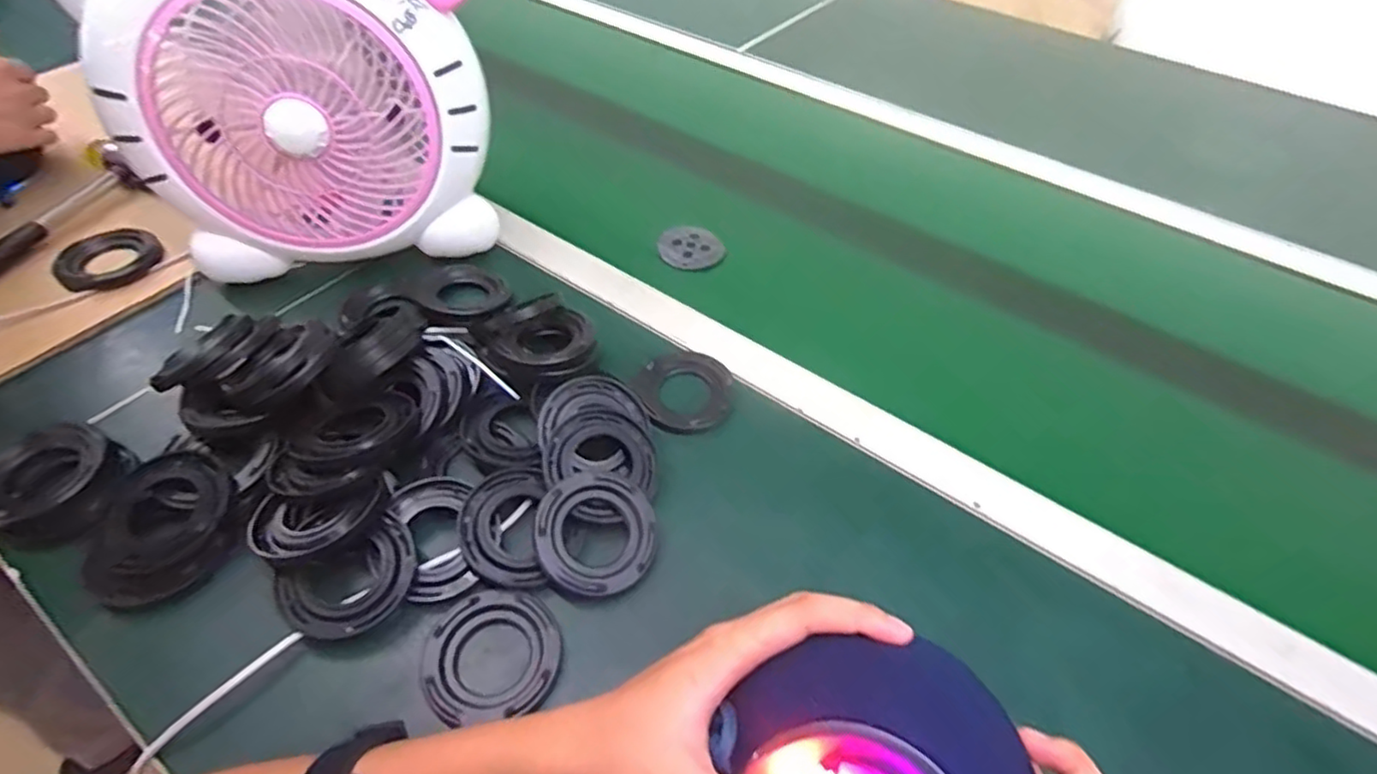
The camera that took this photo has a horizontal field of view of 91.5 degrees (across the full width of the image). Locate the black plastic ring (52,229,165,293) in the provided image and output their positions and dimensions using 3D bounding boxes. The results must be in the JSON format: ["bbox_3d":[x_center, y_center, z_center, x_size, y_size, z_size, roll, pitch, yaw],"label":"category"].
[{"bbox_3d":[-0.482,-0.109,0.557,0.072,0.014,0.072,1,50,-1],"label":"black plastic ring"}]

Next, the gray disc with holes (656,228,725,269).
[{"bbox_3d":[0.003,-0.131,0.628,0.058,0.011,0.054,1,50,-1],"label":"gray disc with holes"}]

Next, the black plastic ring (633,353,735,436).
[{"bbox_3d":[-0.003,0.003,0.499,0.071,0.012,0.072,1,50,-1],"label":"black plastic ring"}]

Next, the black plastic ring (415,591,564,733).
[{"bbox_3d":[-0.110,0.150,0.376,0.073,0.008,0.070,1,50,-1],"label":"black plastic ring"}]

